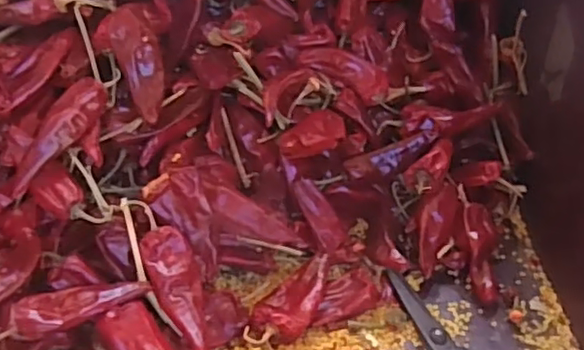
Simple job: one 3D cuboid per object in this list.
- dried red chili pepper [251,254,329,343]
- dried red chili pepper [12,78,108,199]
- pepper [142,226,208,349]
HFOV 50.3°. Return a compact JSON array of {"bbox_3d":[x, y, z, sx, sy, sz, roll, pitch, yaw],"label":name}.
[{"bbox_3d":[0.005,0.085,0.443,0.038,0.015,0.073,23,46,21],"label":"dried red chili pepper"},{"bbox_3d":[-0.162,-0.028,0.430,0.023,0.018,0.093,30,79,27],"label":"dried red chili pepper"},{"bbox_3d":[-0.073,0.079,0.418,0.032,0.018,0.093,-16,67,-20],"label":"pepper"}]

